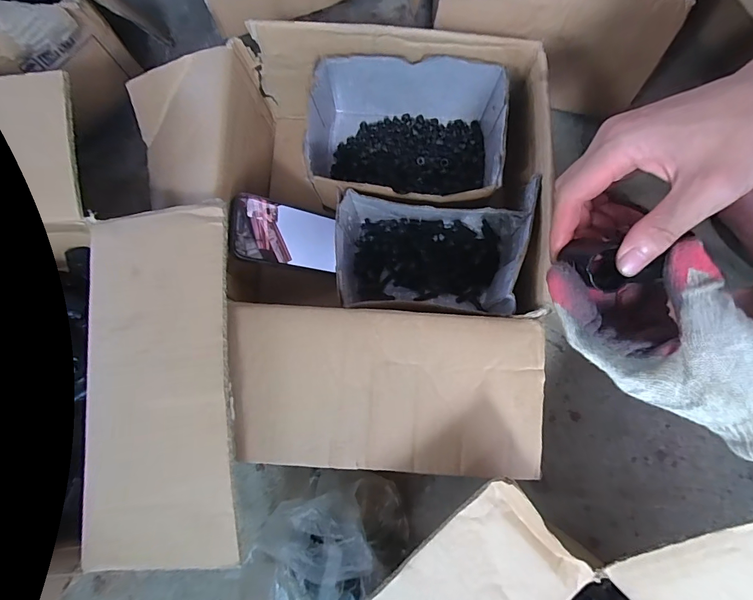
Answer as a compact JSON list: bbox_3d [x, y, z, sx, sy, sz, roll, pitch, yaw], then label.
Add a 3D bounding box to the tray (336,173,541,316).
[{"bbox_3d":[0.056,-0.048,0.435,0.194,0.113,0.132,3,80,1],"label":"tray"}]

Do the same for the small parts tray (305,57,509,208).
[{"bbox_3d":[0.029,-0.176,0.461,0.206,0.096,0.153,5,80,2],"label":"small parts tray"}]

